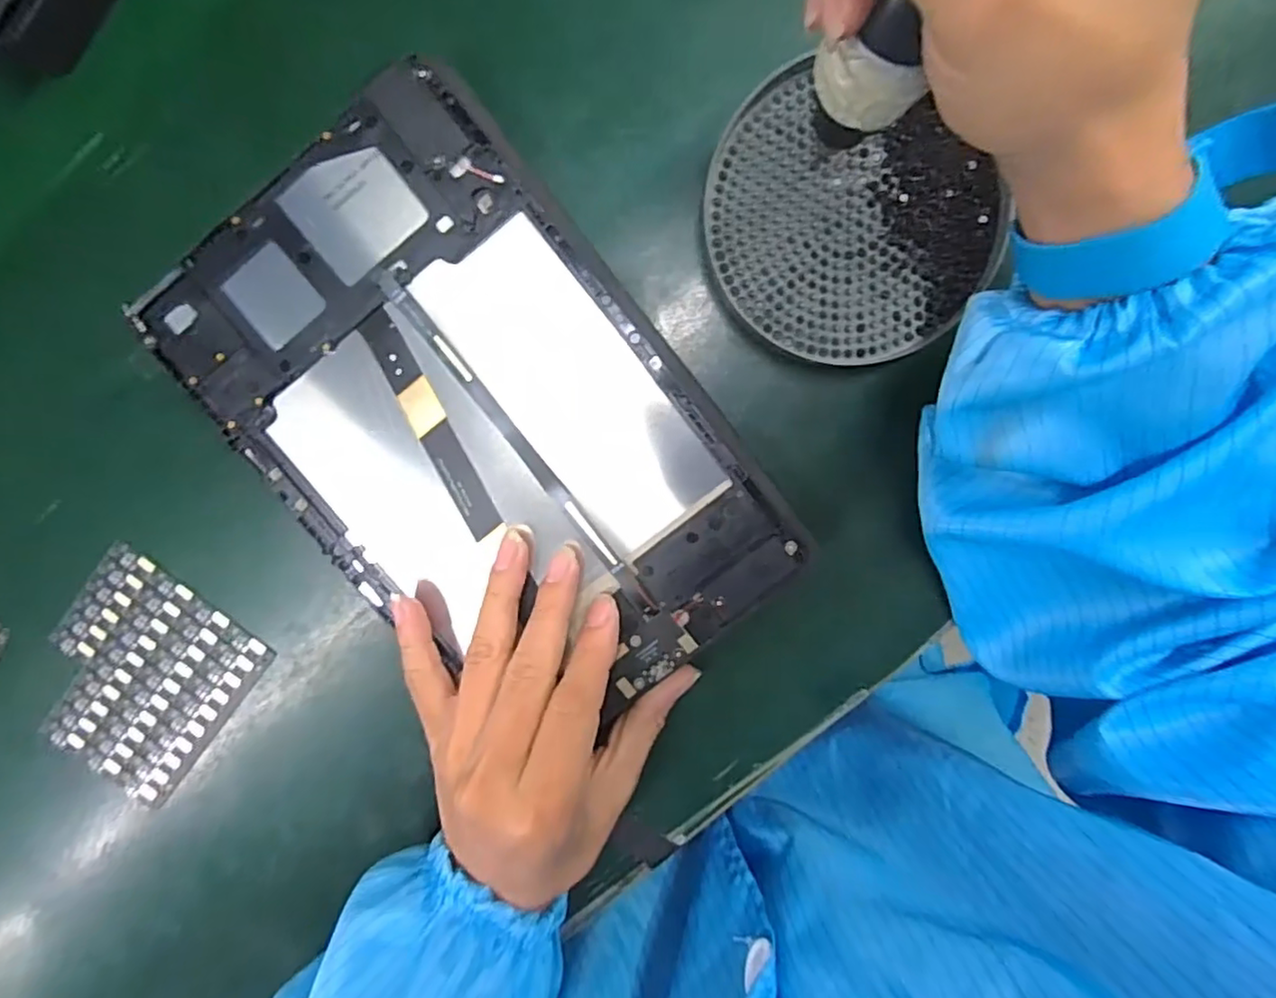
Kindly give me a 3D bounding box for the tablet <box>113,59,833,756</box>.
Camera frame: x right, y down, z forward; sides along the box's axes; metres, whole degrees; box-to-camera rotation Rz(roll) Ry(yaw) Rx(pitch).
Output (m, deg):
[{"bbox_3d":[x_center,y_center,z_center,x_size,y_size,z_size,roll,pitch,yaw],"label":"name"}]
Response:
[{"bbox_3d":[-0.060,-0.025,0.245,0.148,0.010,0.234,-38,97,7],"label":"tablet"}]

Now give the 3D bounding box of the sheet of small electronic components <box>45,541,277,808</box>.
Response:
[{"bbox_3d":[-0.224,0.081,0.283,0.080,0.005,0.096,39,98,-3],"label":"sheet of small electronic components"}]

